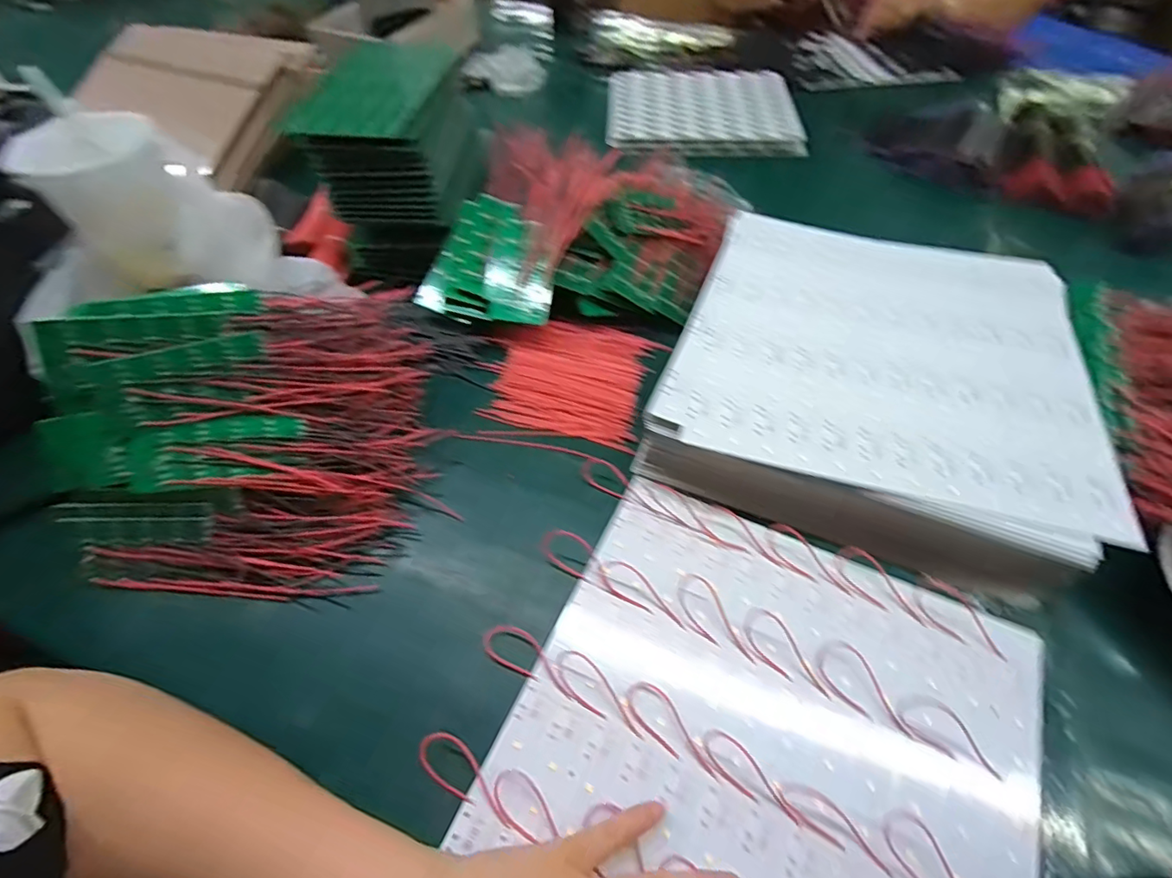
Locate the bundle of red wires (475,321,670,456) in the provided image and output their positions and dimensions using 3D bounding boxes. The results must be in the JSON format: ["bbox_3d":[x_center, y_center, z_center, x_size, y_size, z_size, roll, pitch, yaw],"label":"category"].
[{"bbox_3d":[-0.011,-0.057,0.474,0.132,0.008,0.131,16,56,12],"label":"bundle of red wires"}]

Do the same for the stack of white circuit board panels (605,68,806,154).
[{"bbox_3d":[0.159,-0.468,0.754,0.250,0.015,0.225,0,54,0],"label":"stack of white circuit board panels"}]

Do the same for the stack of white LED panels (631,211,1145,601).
[{"bbox_3d":[0.225,-0.048,0.430,0.295,0.058,0.312,19,56,14],"label":"stack of white LED panels"}]

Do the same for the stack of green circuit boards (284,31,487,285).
[{"bbox_3d":[-0.179,-0.286,0.545,0.118,0.132,0.205,5,54,4],"label":"stack of green circuit boards"}]

